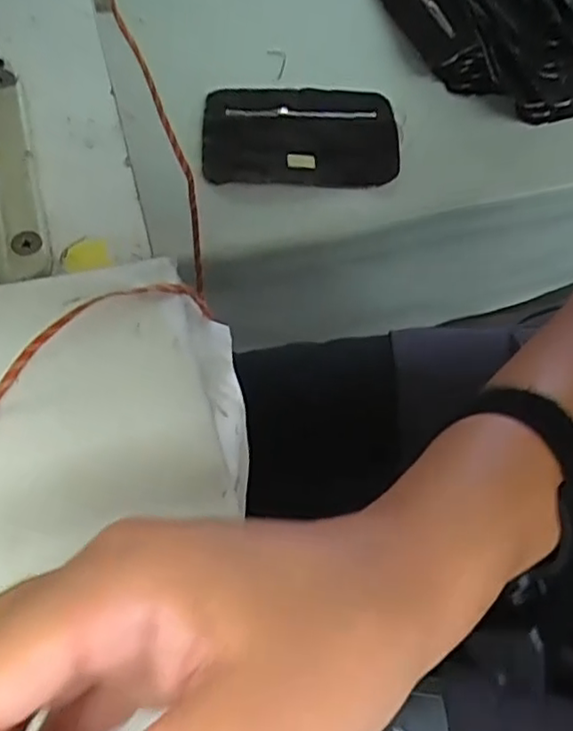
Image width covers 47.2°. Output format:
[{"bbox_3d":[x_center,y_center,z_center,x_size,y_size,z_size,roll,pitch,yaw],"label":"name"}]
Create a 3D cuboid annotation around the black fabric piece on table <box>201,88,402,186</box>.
[{"bbox_3d":[0.014,-0.236,0.664,0.194,0.027,0.131,-2,60,-3],"label":"black fabric piece on table"}]

